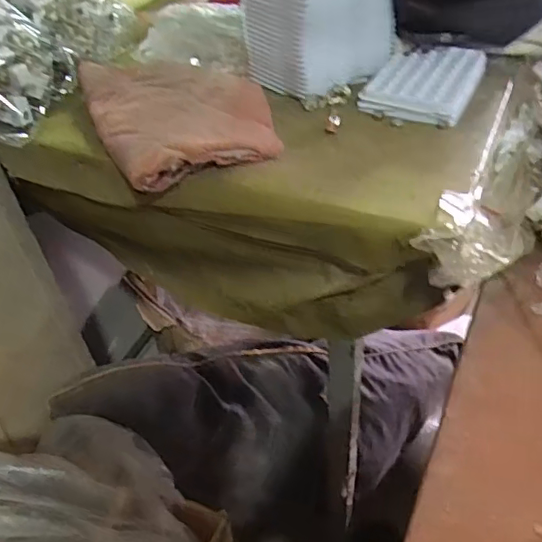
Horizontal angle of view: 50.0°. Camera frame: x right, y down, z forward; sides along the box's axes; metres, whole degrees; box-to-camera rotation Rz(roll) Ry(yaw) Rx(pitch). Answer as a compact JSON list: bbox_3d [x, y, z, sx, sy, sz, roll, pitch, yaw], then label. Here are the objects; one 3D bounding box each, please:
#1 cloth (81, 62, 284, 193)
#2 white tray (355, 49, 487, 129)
[{"bbox_3d":[-0.086,-0.151,0.548,0.153,0.034,0.199,-19,45,-14],"label":"cloth"},{"bbox_3d":[0.151,-0.186,0.572,0.092,0.016,0.135,17,48,23],"label":"white tray"}]

